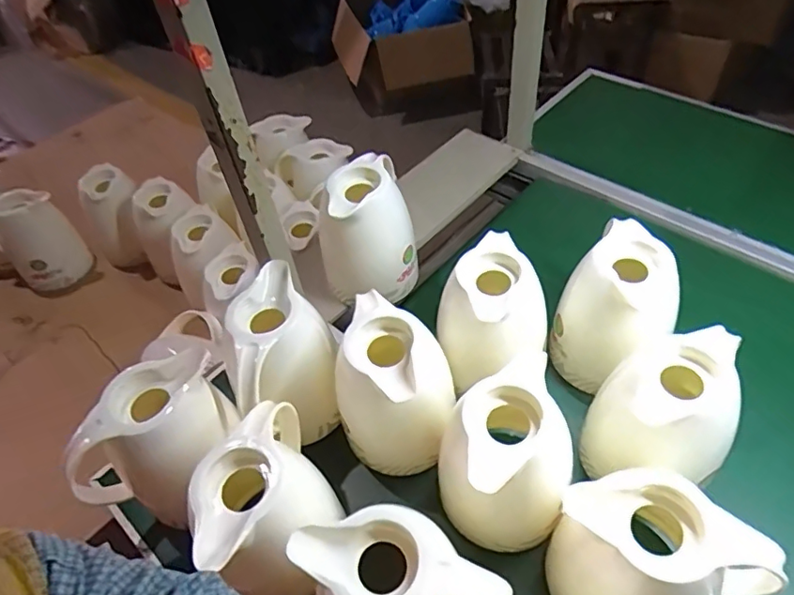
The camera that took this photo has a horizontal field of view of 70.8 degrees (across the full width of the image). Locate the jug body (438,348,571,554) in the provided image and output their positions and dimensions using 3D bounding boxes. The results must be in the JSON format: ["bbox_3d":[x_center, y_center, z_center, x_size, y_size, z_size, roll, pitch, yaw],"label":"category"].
[{"bbox_3d":[0.112,0.179,0.591,0.125,0.183,0.118,-11,49,-3],"label":"jug body"}]

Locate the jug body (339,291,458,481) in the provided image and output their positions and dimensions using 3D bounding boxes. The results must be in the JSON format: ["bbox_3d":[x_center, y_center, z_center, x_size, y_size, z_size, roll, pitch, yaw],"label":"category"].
[{"bbox_3d":[0.005,0.110,0.657,0.119,0.183,0.125,12,52,16],"label":"jug body"}]

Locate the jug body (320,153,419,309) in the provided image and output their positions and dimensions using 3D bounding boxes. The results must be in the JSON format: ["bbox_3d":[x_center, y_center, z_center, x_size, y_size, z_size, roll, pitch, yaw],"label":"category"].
[{"bbox_3d":[-0.047,-0.098,0.834,0.138,0.173,0.125,-15,50,-7],"label":"jug body"}]

